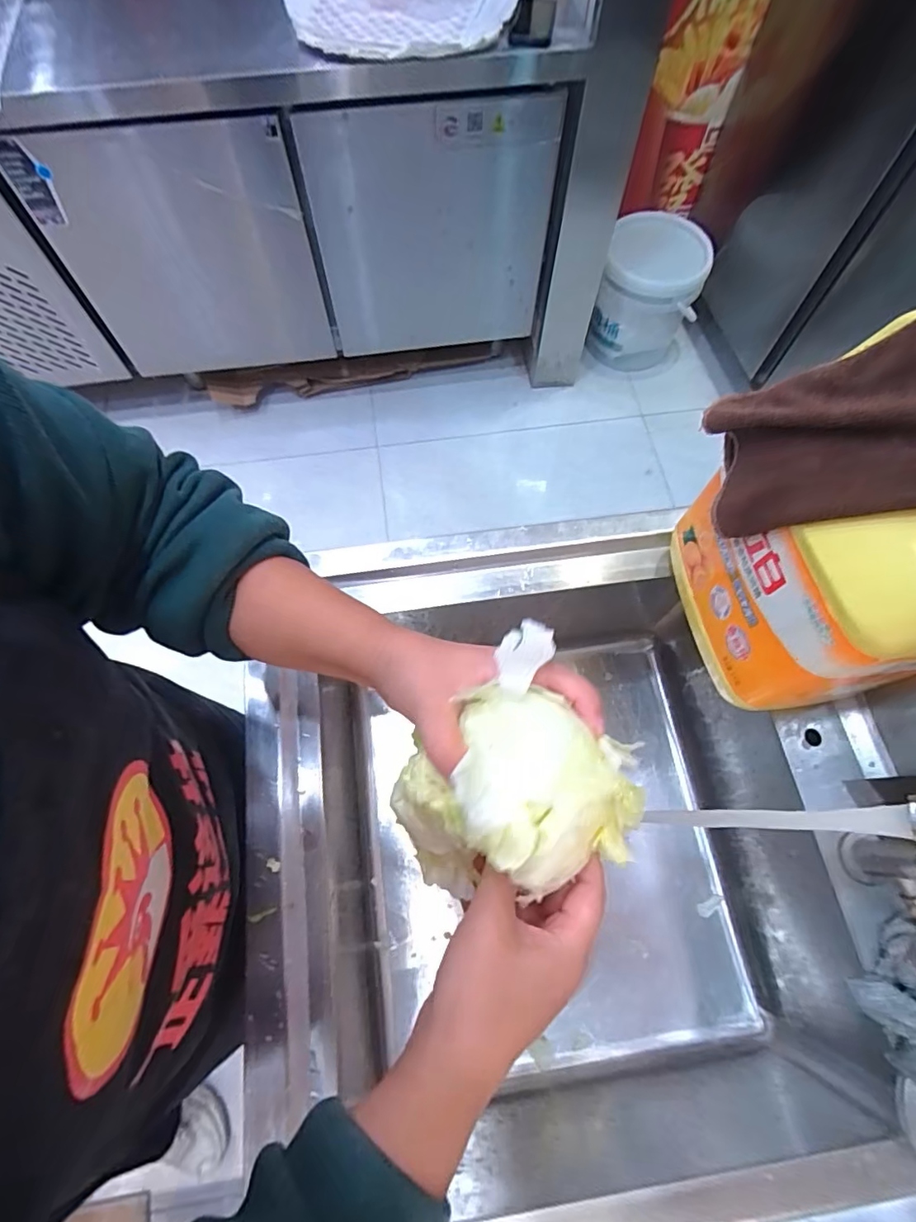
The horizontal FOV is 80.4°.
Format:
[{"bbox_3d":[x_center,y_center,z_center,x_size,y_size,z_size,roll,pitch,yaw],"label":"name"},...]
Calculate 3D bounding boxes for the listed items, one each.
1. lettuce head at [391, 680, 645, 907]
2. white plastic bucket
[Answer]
[{"bbox_3d":[0.026,0.097,0.280,0.110,0.089,0.095,-35,72,-14],"label":"lettuce head"},{"bbox_3d":[0.539,-0.910,1.557,0.262,0.342,0.266,0,68,-1],"label":"white plastic bucket"}]

